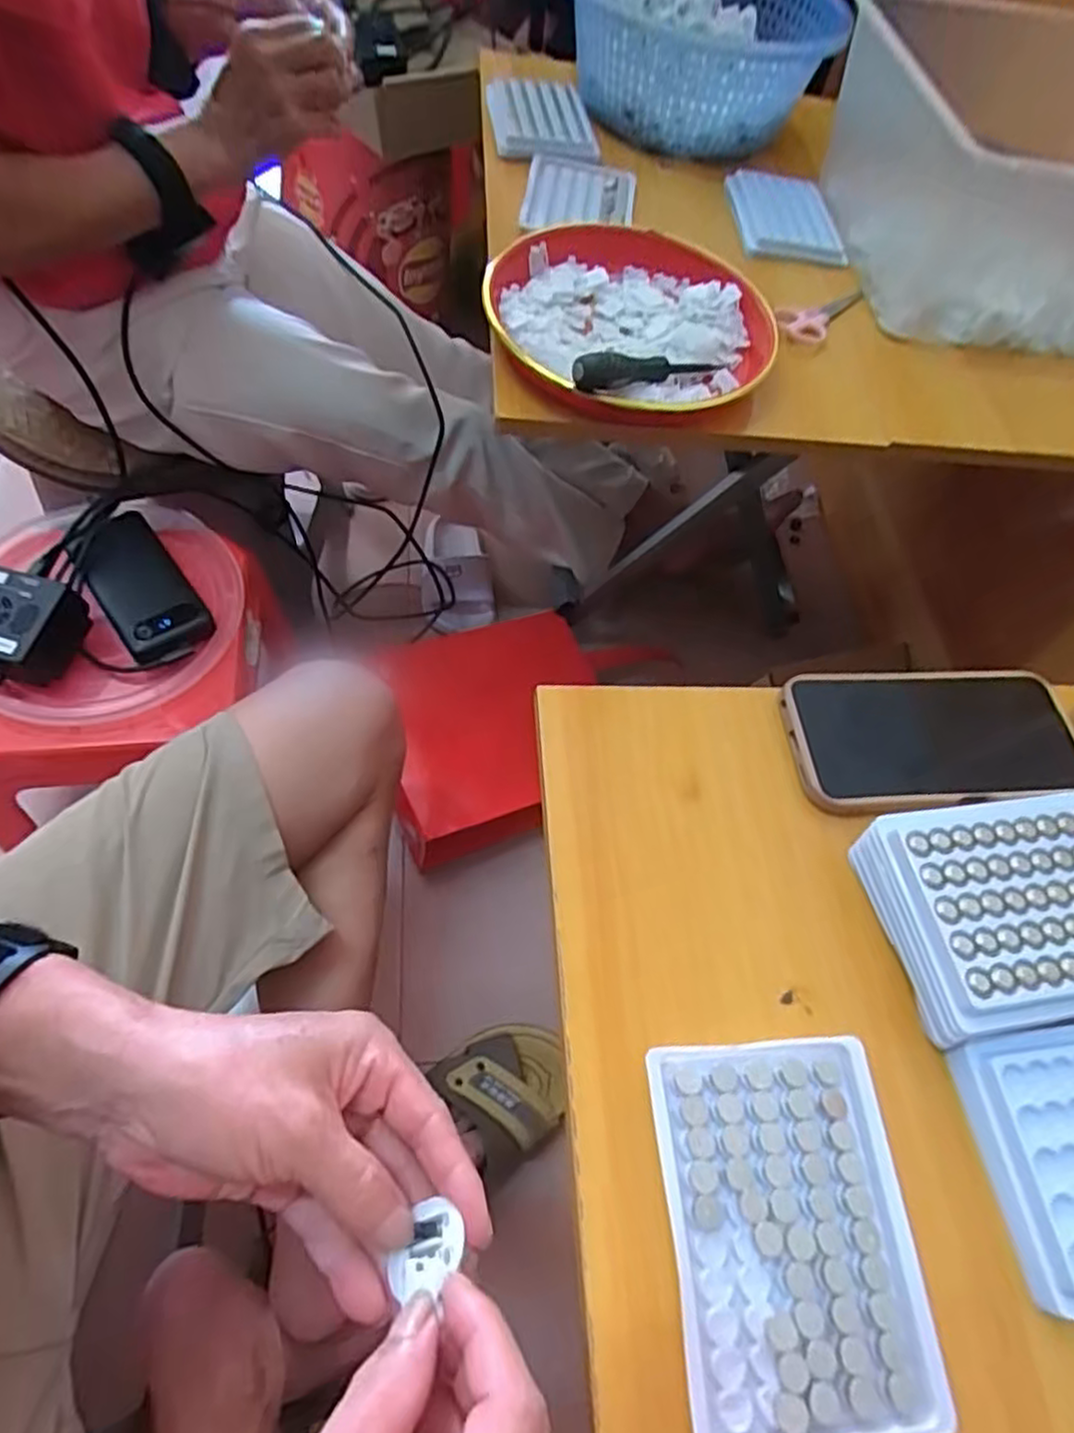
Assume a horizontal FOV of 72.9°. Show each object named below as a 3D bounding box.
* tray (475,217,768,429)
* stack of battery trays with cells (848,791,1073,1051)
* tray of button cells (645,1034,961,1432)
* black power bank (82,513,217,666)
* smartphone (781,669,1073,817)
[{"bbox_3d":[0.067,-0.288,0.538,0.205,0.045,0.194,-4,61,-10],"label":"tray"},{"bbox_3d":[0.226,0.089,0.339,0.122,0.033,0.096,-5,61,-10],"label":"stack of battery trays with cells"},{"bbox_3d":[0.098,0.198,0.284,0.093,0.014,0.127,0,61,-8],"label":"tray of button cells"},{"bbox_3d":[-0.344,-0.113,0.635,0.069,0.035,0.142,-30,69,-22],"label":"black power bank"},{"bbox_3d":[0.217,0.008,0.393,0.158,0.017,0.084,0,60,-8],"label":"smartphone"}]

